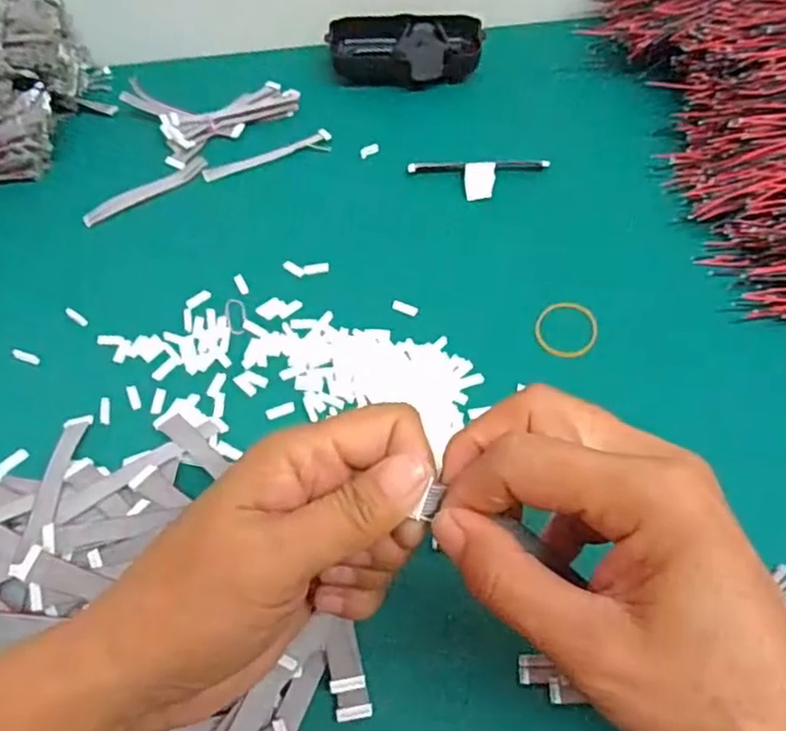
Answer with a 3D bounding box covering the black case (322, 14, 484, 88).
[{"bbox_3d":[0.009,-0.229,0.491,0.107,0.025,0.065,2,56,5],"label":"black case"}]

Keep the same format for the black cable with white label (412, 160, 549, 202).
[{"bbox_3d":[0.055,-0.118,0.425,0.087,0.008,0.031,-3,56,1],"label":"black cable with white label"}]

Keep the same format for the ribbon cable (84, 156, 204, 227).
[{"bbox_3d":[-0.159,-0.113,0.435,0.086,0.008,0.012,-35,61,-19],"label":"ribbon cable"}]

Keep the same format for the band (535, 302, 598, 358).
[{"bbox_3d":[0.093,-0.020,0.362,0.032,0.004,0.034,-1,56,2],"label":"band"}]

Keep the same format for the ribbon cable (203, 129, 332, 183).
[{"bbox_3d":[-0.083,-0.139,0.451,0.087,0.005,0.017,-20,57,-10],"label":"ribbon cable"}]

